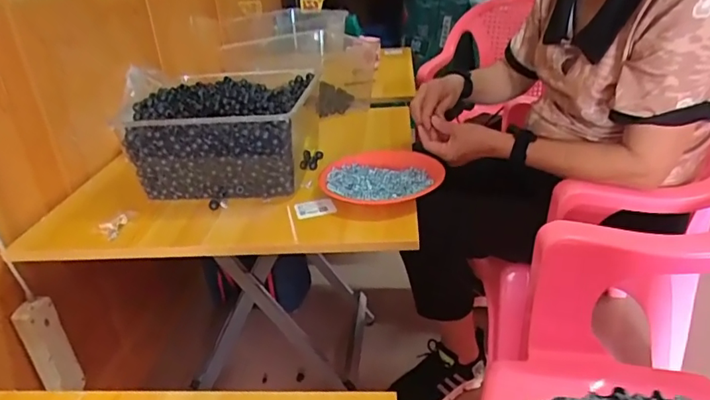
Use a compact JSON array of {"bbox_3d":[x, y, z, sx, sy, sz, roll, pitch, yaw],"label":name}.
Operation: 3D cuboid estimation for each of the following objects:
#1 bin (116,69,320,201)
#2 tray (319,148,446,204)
[{"bbox_3d":[-0.216,-0.121,0.936,0.268,0.140,0.288,0,27,5],"label":"bin"},{"bbox_3d":[0.037,-0.036,0.853,0.202,0.029,0.184,5,28,16],"label":"tray"}]

